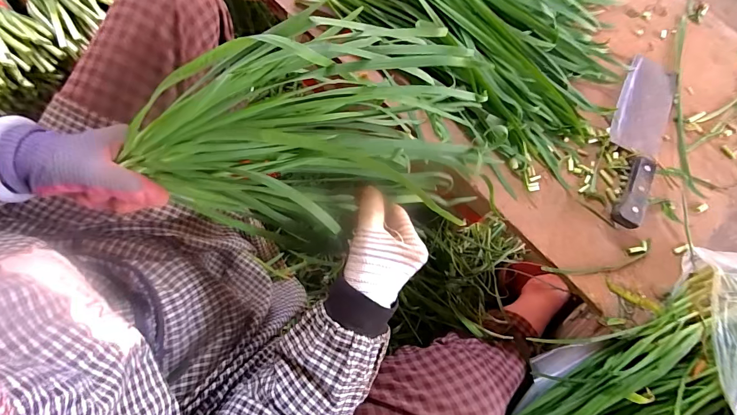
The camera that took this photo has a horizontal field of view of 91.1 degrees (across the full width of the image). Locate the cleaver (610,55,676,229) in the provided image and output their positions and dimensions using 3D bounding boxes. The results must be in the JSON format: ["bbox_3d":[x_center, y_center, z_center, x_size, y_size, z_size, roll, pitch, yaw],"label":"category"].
[{"bbox_3d":[0.356,-0.099,0.475,0.075,0.030,0.268,29,77,6],"label":"cleaver"}]

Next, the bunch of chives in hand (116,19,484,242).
[{"bbox_3d":[-0.056,-0.055,0.318,0.286,0.151,0.117,-11,74,-5],"label":"bunch of chives in hand"}]

